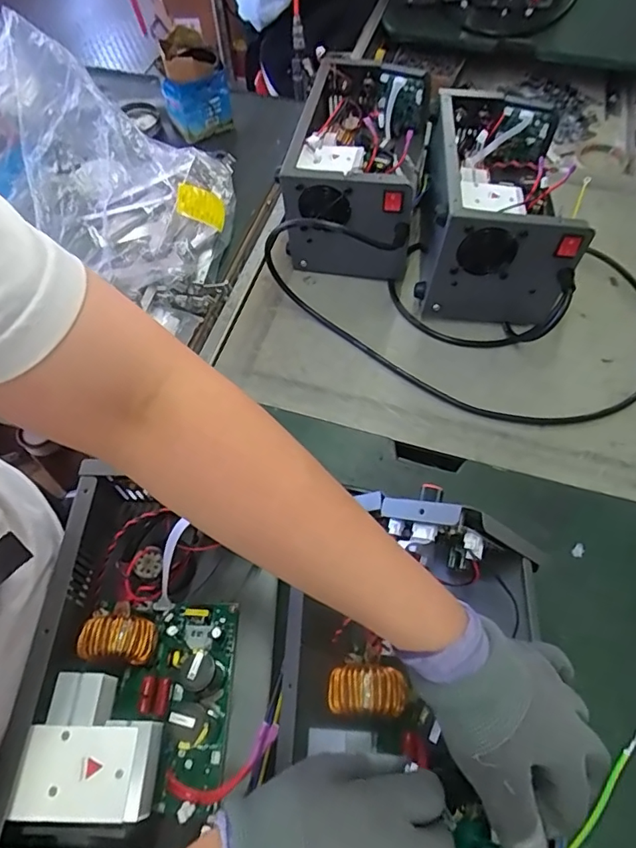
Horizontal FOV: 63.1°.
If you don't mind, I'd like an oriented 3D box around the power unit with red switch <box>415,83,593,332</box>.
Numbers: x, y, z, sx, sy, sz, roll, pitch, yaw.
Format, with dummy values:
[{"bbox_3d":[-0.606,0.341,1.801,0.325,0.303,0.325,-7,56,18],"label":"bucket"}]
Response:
[{"bbox_3d":[0.236,-0.287,0.701,0.174,0.160,0.273,6,62,5],"label":"power unit with red switch"}]

